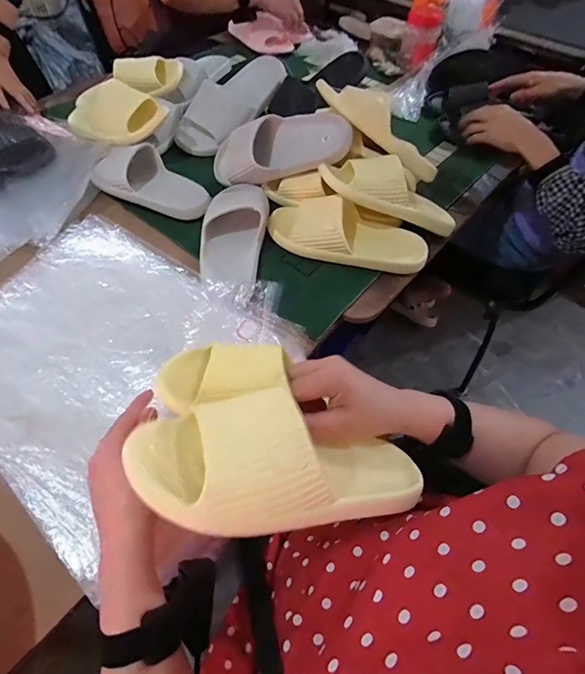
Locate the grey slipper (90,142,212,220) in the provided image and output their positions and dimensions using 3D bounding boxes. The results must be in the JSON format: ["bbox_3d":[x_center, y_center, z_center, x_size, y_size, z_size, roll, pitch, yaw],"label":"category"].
[{"bbox_3d":[-0.261,-0.284,0.699,0.239,0.057,0.108,31,61,18],"label":"grey slipper"}]

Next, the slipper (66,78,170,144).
[{"bbox_3d":[-0.379,-0.456,0.774,0.268,0.083,0.107,27,60,15],"label":"slipper"}]

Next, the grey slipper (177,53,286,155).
[{"bbox_3d":[-0.129,-0.509,0.817,0.117,0.062,0.294,39,79,21],"label":"grey slipper"}]

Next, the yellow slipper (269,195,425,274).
[{"bbox_3d":[0.090,-0.178,0.627,0.271,0.065,0.103,14,58,8],"label":"yellow slipper"}]

